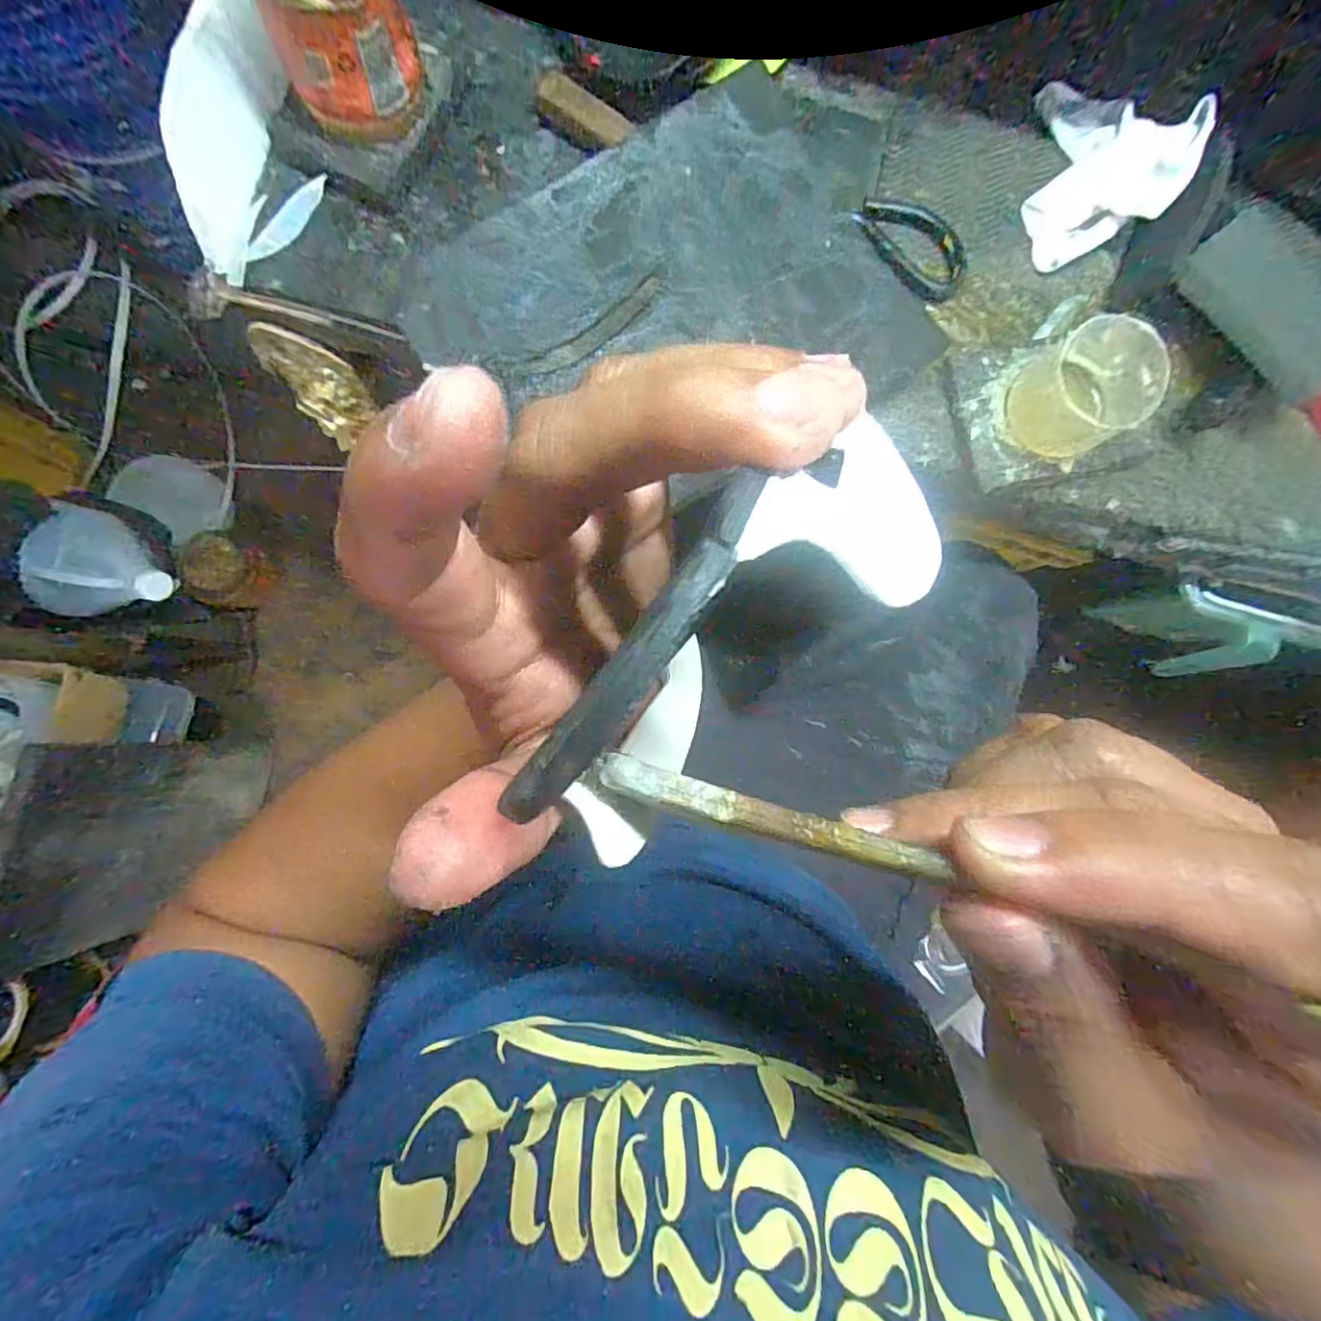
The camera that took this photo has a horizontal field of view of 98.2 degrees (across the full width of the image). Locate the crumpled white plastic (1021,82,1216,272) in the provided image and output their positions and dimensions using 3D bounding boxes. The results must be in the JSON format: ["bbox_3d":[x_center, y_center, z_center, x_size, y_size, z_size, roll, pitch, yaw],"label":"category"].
[{"bbox_3d":[0.304,-0.340,0.383,0.082,0.050,0.150,14,85,-3],"label":"crumpled white plastic"}]

